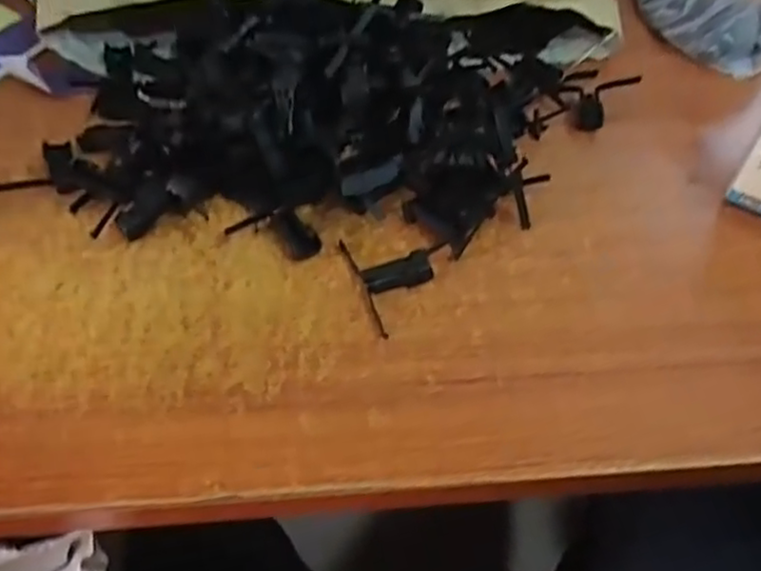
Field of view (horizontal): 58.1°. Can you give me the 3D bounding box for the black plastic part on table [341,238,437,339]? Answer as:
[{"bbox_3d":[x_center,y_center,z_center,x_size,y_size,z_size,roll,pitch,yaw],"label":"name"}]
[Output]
[{"bbox_3d":[0.010,-0.008,0.462,0.050,0.016,0.079,-16,54,-14],"label":"black plastic part on table"}]

